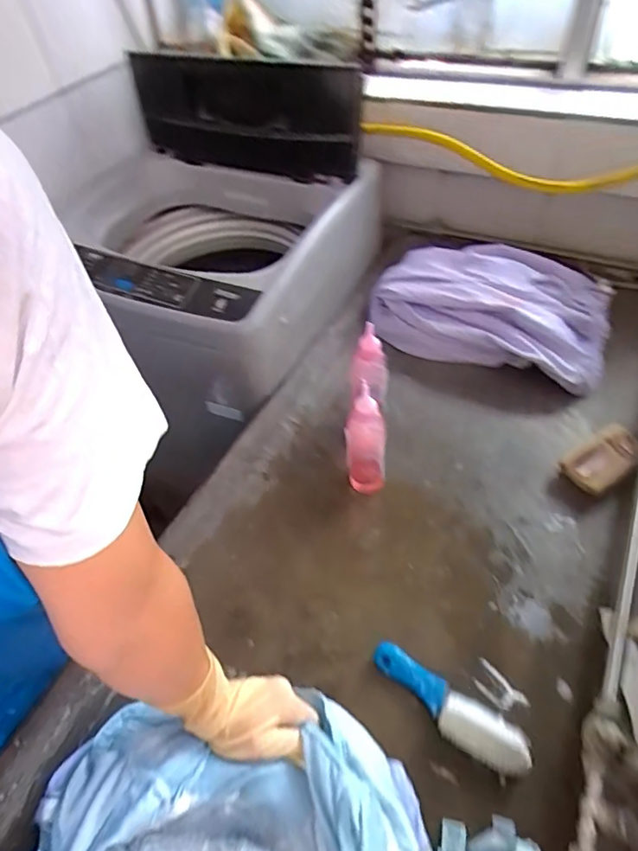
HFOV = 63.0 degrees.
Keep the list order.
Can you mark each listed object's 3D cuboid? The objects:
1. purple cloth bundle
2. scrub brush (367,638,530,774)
[{"bbox_3d":[0.277,-0.200,0.871,0.378,0.113,0.210,17,54,20],"label":"purple cloth bundle"},{"bbox_3d":[0.126,0.285,0.526,0.169,0.042,0.048,26,57,26],"label":"scrub brush"}]

